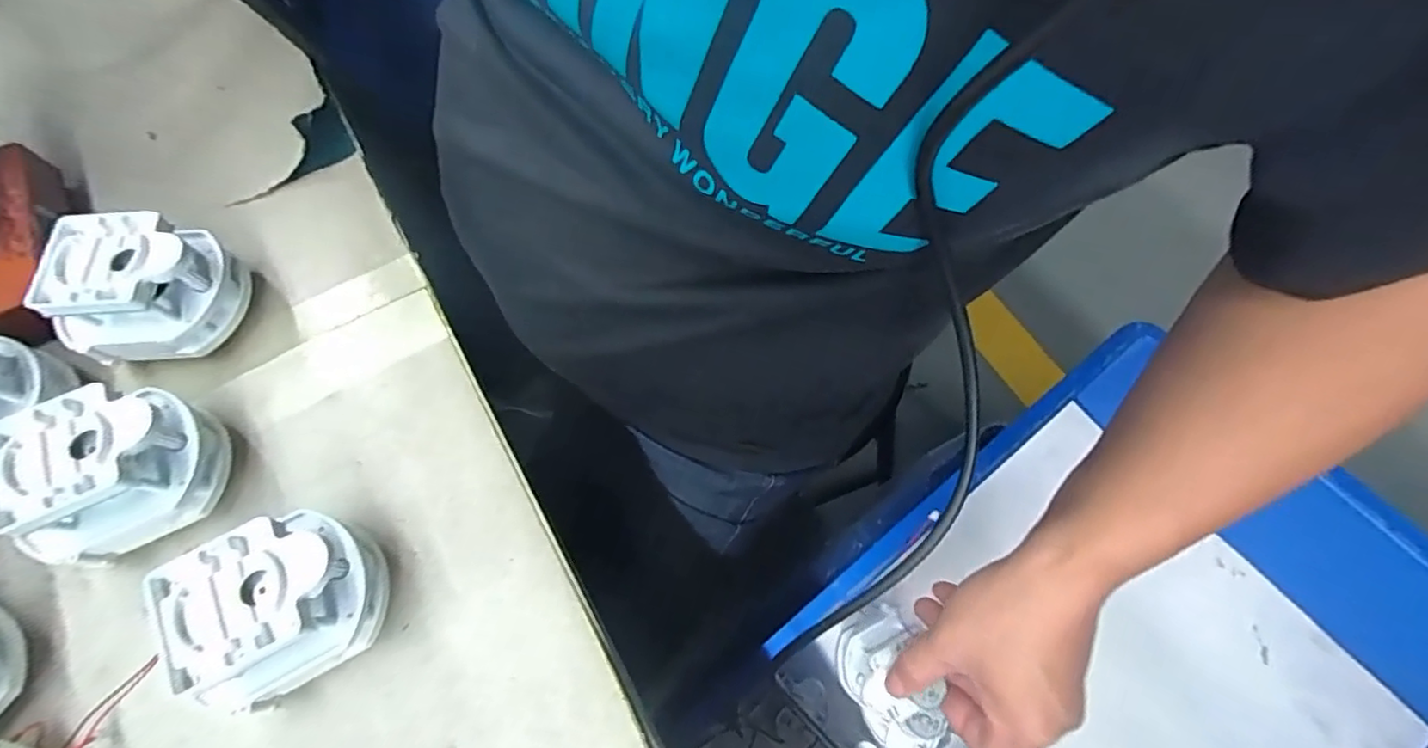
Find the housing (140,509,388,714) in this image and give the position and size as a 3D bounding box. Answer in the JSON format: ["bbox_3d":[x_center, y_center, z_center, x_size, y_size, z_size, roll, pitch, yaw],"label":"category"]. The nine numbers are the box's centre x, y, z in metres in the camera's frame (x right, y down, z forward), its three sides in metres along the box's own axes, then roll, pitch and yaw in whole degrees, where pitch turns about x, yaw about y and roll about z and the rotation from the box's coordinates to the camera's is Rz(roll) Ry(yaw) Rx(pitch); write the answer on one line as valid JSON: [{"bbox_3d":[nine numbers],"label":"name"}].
[{"bbox_3d":[-0.158,0.084,0.223,0.064,0.050,0.058,-32,72,-11],"label":"housing"}]

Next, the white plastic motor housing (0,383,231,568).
[{"bbox_3d":[-0.232,0.039,0.238,0.059,0.054,0.050,-31,72,-10],"label":"white plastic motor housing"}]

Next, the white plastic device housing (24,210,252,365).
[{"bbox_3d":[-0.246,-0.038,0.269,0.056,0.053,0.062,-7,69,-2],"label":"white plastic device housing"}]

